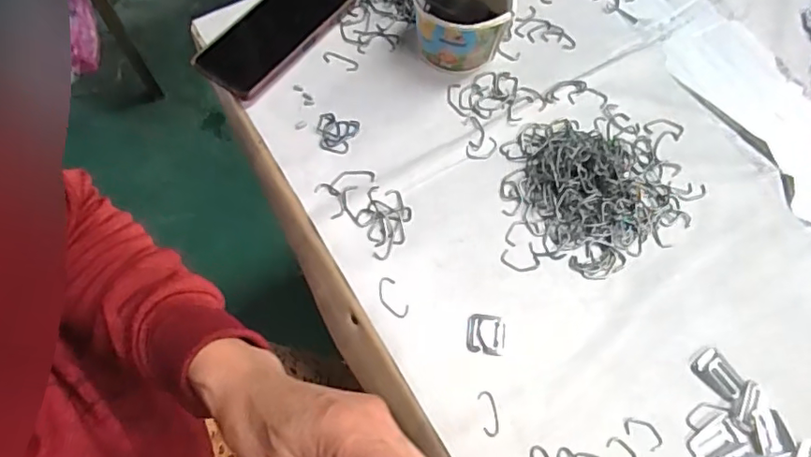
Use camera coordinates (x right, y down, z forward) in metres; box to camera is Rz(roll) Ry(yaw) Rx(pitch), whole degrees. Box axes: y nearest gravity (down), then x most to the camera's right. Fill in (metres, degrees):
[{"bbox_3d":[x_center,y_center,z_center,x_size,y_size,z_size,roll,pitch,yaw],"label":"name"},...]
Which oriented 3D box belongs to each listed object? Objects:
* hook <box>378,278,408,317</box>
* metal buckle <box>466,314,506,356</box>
[{"bbox_3d":[-0.012,0.059,0.471,0.018,0.004,0.037,-26,71,-10],"label":"hook"},{"bbox_3d":[0.067,0.088,0.464,0.031,0.004,0.032,4,68,1],"label":"metal buckle"}]

